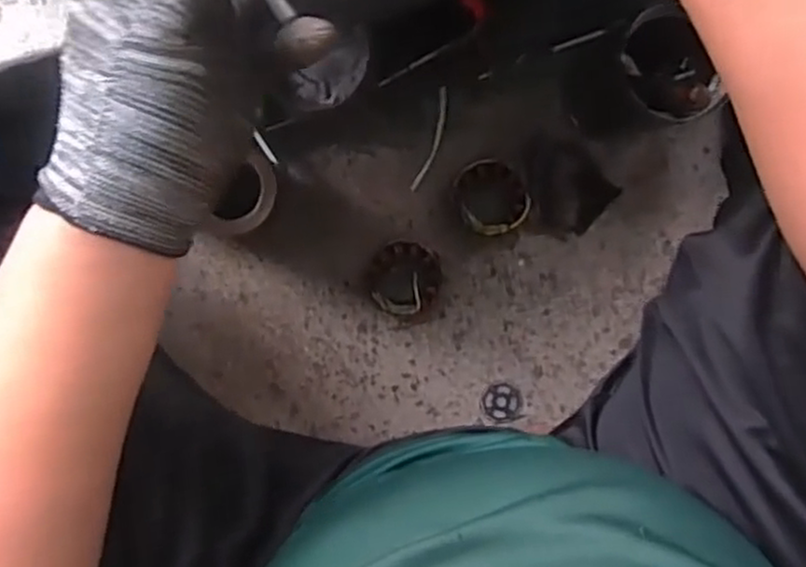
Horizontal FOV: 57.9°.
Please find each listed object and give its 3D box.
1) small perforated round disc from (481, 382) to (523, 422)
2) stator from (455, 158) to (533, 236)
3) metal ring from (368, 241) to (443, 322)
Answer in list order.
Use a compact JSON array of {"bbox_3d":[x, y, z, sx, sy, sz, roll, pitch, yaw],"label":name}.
[{"bbox_3d":[0.119,0.141,0.867,0.047,0.004,0.043,0,93,-6],"label":"small perforated round disc"},{"bbox_3d":[0.101,-0.099,0.833,0.080,0.043,0.085,0,93,-6],"label":"stator"},{"bbox_3d":[0.002,-0.001,0.833,0.081,0.043,0.090,-8,94,-6],"label":"metal ring"}]

